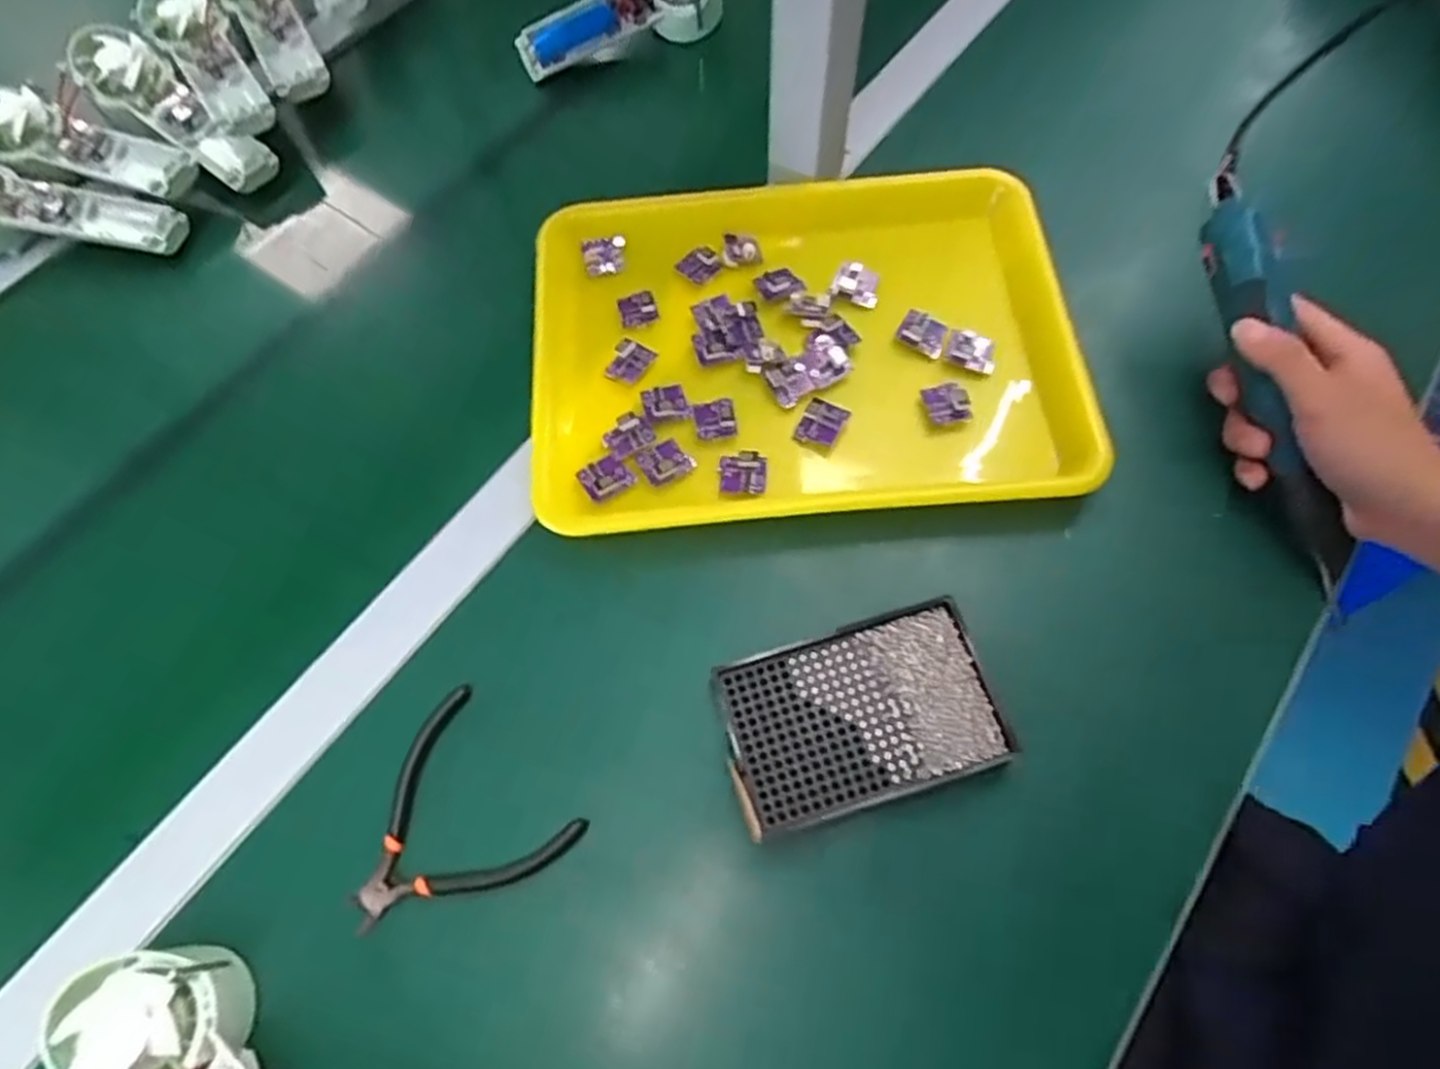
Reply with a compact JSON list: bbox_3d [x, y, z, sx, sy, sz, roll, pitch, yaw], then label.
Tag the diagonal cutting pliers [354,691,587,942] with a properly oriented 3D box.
[{"bbox_3d":[-0.142,0.151,0.389,0.106,0.012,0.103,-42,72,-14],"label":"diagonal cutting pliers"}]

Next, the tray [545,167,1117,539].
[{"bbox_3d":[0.048,-0.124,0.493,0.337,0.053,0.254,-5,67,0],"label":"tray"}]

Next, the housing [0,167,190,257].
[{"bbox_3d":[-0.491,-0.233,0.554,0.176,0.041,0.058,7,67,-12],"label":"housing"}]

